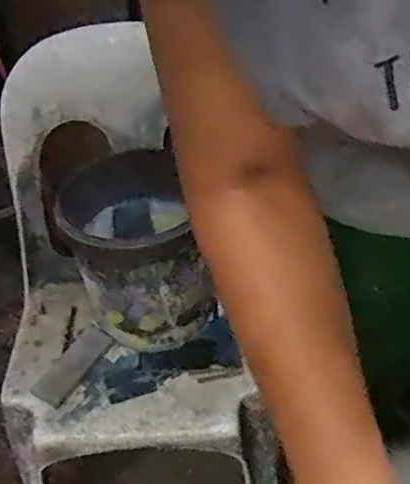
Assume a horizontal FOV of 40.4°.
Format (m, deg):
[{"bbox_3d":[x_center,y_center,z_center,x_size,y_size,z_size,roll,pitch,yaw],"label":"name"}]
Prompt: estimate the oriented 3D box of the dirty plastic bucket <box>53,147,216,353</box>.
[{"bbox_3d":[-0.099,0.028,0.857,0.185,0.230,0.191,-2,43,2],"label":"dirty plastic bucket"}]

